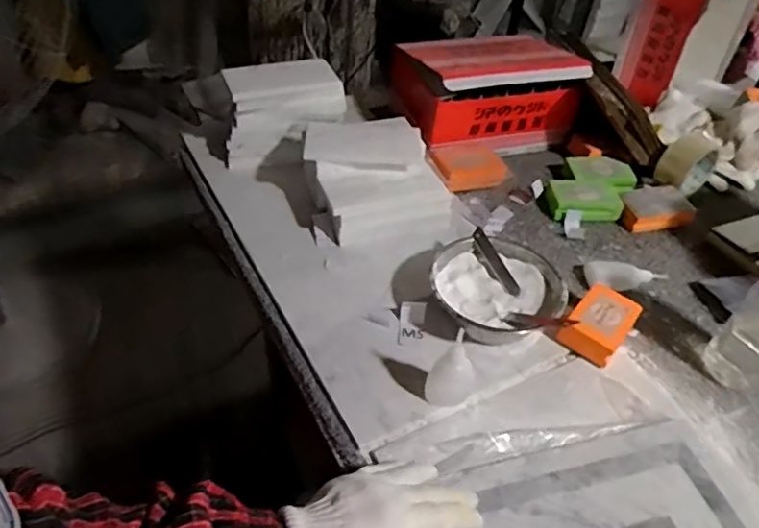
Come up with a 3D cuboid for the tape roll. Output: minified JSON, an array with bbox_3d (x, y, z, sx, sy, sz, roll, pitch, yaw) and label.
[{"bbox_3d":[0.452,-0.150,0.883,0.086,0.089,0.051,-28,53,-29],"label":"tape roll"}]

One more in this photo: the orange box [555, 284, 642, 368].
[{"bbox_3d":[0.247,0.066,0.673,0.062,0.033,0.095,33,51,27],"label":"orange box"}]

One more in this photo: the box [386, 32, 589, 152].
[{"bbox_3d":[0.161,-0.279,0.955,0.245,0.124,0.191,-12,46,-15],"label":"box"}]

